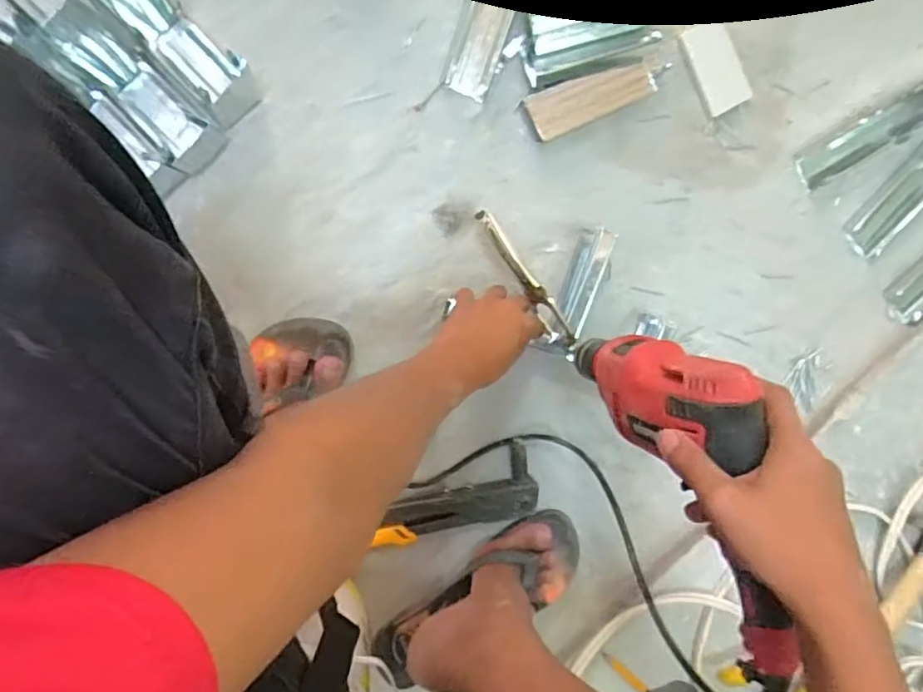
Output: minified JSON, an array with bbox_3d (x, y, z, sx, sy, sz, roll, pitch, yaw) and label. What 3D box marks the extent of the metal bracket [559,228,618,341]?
[{"bbox_3d":[0.135,-0.070,0.661,0.021,0.054,0.114,17,93,-12],"label":"metal bracket"}]

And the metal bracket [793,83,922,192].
[{"bbox_3d":[0.512,-0.263,0.689,0.245,0.069,0.052,-31,100,-6],"label":"metal bracket"}]

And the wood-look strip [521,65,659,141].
[{"bbox_3d":[0.139,-0.265,0.654,0.142,0.016,0.046,-21,100,-8],"label":"wood-look strip"}]

